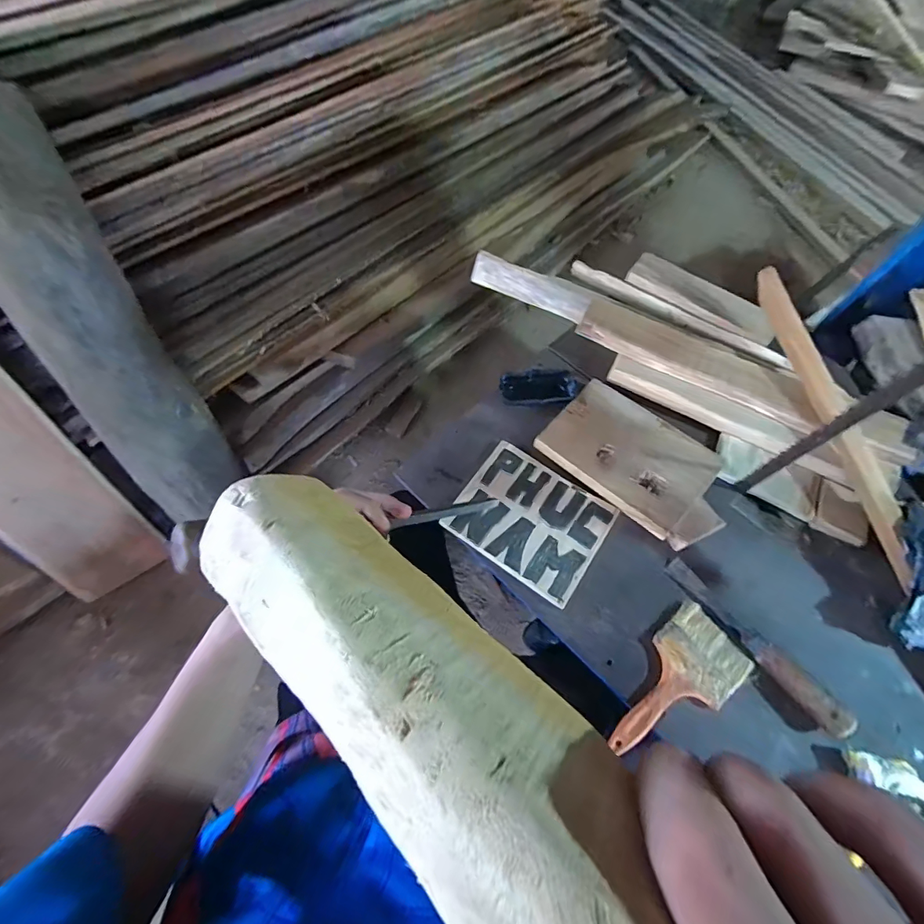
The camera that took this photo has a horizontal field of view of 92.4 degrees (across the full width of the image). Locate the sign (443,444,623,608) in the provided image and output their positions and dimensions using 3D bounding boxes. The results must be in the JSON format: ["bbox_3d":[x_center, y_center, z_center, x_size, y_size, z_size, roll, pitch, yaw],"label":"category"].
[{"bbox_3d":[0.087,0.071,0.563,0.178,0.009,0.145,33,66,13],"label":"sign"}]

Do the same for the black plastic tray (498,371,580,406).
[{"bbox_3d":[0.112,-0.111,0.649,0.110,0.009,0.060,-2,63,-4],"label":"black plastic tray"}]

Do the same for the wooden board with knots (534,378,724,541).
[{"bbox_3d":[0.223,-0.013,0.598,0.206,0.026,0.145,38,67,15],"label":"wooden board with knots"}]

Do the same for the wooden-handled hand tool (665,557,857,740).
[{"bbox_3d":[0.330,0.200,0.499,0.028,0.029,0.223,-34,70,-18],"label":"wooden-handled hand tool"}]

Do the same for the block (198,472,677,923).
[{"bbox_3d":[-0.014,0.061,0.124,0.054,0.029,0.166,-39,60,-20],"label":"block"}]

